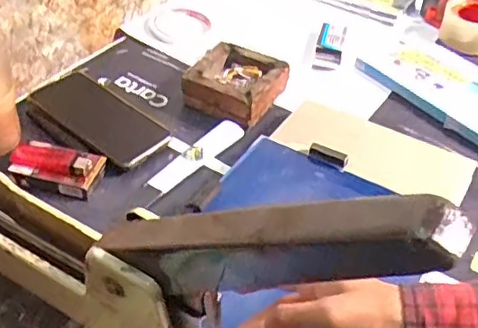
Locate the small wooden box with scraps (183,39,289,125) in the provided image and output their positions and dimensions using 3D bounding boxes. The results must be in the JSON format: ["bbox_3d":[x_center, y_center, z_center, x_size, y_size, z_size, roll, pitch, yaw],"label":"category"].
[{"bbox_3d":[-0.002,-0.096,0.701,0.104,0.043,0.104,26,47,23],"label":"small wooden box with scraps"}]

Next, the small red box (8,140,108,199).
[{"bbox_3d":[-0.189,0.003,0.596,0.091,0.028,0.051,15,45,13],"label":"small red box"}]

